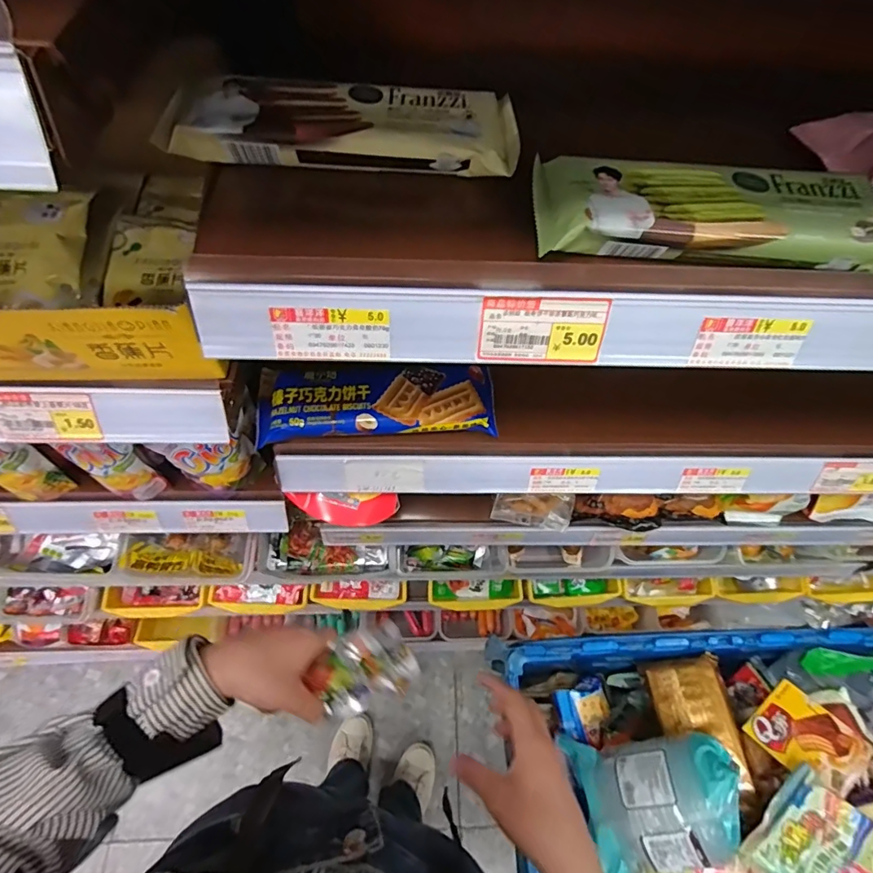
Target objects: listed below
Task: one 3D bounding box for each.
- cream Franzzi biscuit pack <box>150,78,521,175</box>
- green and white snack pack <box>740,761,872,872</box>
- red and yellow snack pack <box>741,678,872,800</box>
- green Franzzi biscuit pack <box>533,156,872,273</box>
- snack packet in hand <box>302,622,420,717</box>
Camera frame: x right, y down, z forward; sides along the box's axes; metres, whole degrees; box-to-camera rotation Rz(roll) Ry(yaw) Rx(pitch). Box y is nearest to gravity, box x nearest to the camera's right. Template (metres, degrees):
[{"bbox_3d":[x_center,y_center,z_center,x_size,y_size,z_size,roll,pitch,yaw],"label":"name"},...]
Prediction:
[{"bbox_3d":[-0.054,-0.186,0.297,0.204,0.027,0.065,1,61,-4],"label":"cream Franzzi biscuit pack"},{"bbox_3d":[0.457,0.482,0.548,0.166,0.018,0.125,38,89,11],"label":"green and white snack pack"},{"bbox_3d":[0.456,0.372,0.596,0.084,0.016,0.109,-46,45,-5],"label":"red and yellow snack pack"},{"bbox_3d":[0.155,-0.124,0.273,0.196,0.023,0.065,2,61,-3],"label":"green Franzzi biscuit pack"},{"bbox_3d":[-0.071,0.242,0.510,0.122,0.019,0.074,-4,50,-50],"label":"snack packet in hand"}]

